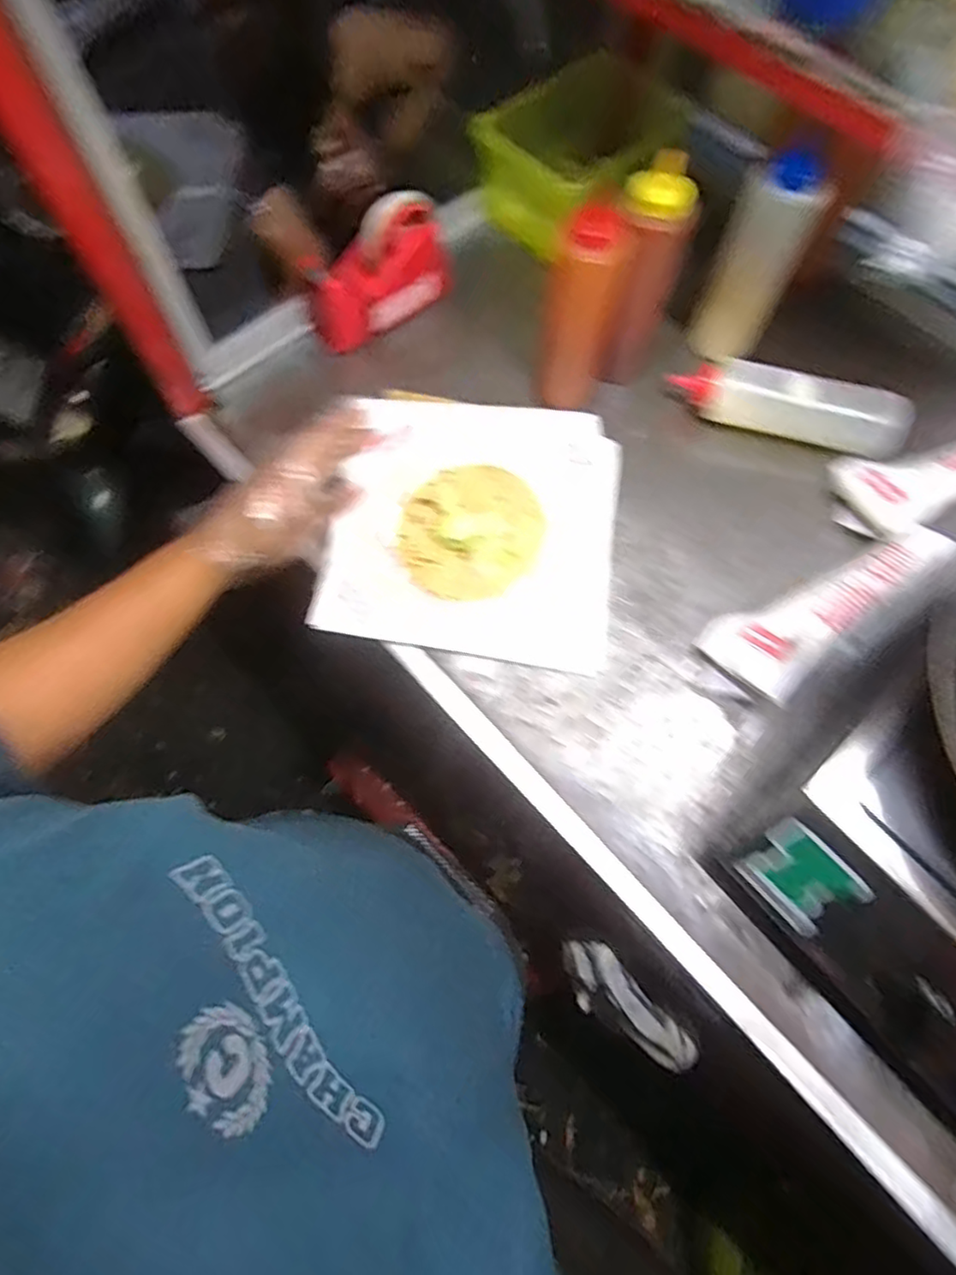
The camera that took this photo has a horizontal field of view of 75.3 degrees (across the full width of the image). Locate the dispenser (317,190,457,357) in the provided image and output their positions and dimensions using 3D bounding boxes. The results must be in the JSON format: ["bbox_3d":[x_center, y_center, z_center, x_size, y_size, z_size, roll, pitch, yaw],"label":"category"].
[{"bbox_3d":[-0.106,-0.386,0.655,0.163,0.101,0.065,-35,76,-13],"label":"dispenser"}]

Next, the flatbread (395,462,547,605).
[{"bbox_3d":[-0.005,-0.104,0.589,0.129,0.008,0.147,21,71,5],"label":"flatbread"}]

